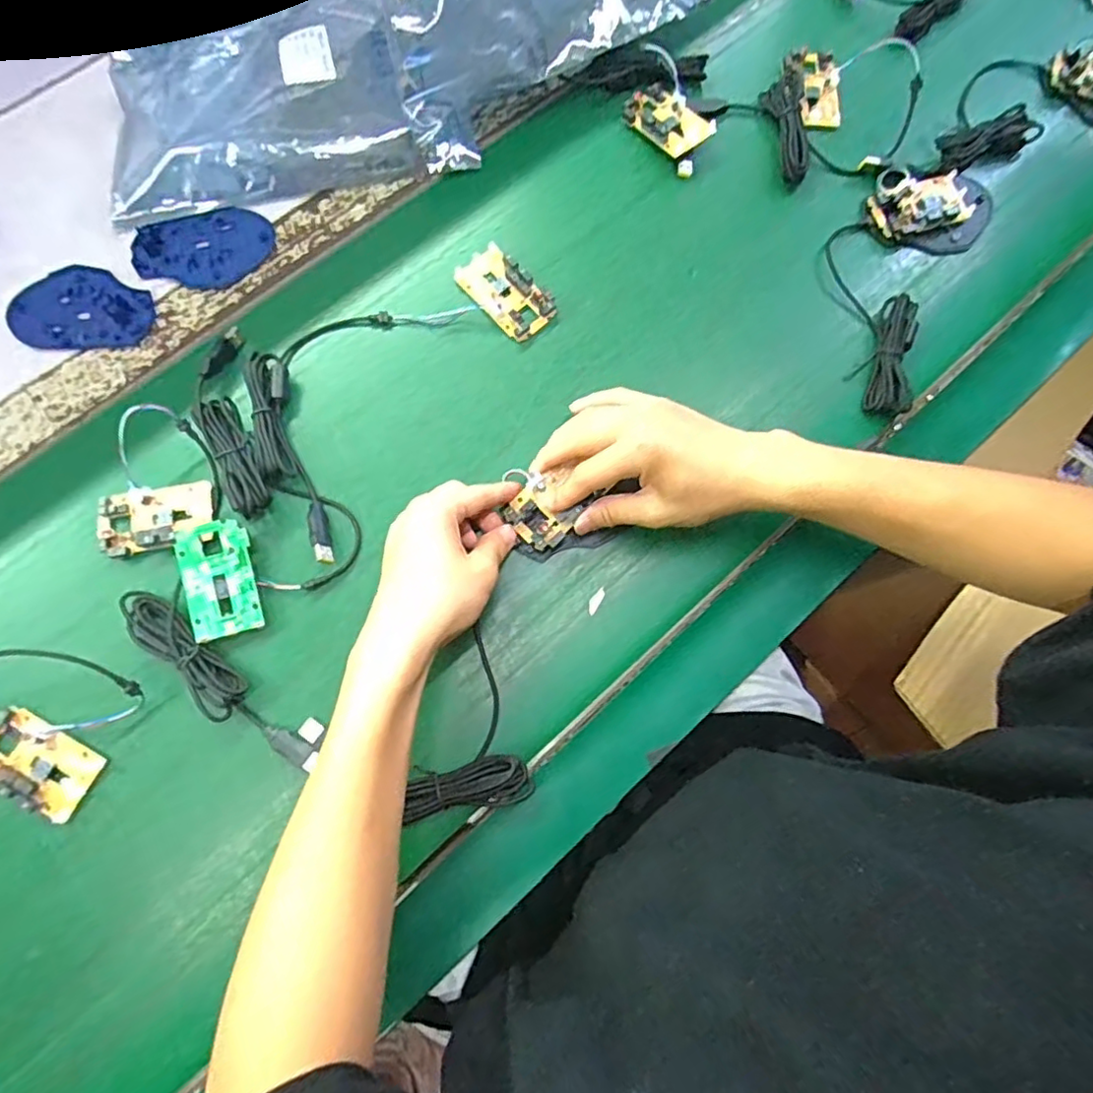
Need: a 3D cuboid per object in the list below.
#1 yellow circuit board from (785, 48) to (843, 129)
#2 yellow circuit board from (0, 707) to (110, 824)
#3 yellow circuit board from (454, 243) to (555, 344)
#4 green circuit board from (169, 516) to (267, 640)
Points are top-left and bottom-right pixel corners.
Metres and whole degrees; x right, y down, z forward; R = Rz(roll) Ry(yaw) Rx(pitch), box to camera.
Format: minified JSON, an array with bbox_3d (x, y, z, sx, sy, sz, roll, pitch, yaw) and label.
[{"bbox_3d":[0.239,-0.408,0.544,0.039,0.013,0.079,-4,77,-3],"label":"yellow circuit board"},{"bbox_3d":[-0.329,0.140,0.400,0.075,0.013,0.045,28,77,5],"label":"yellow circuit board"},{"bbox_3d":[-0.031,-0.201,0.489,0.046,0.010,0.079,-42,81,-10],"label":"yellow circuit board"},{"bbox_3d":[-0.223,0.022,0.423,0.044,0.014,0.079,-17,78,-6],"label":"green circuit board"}]

